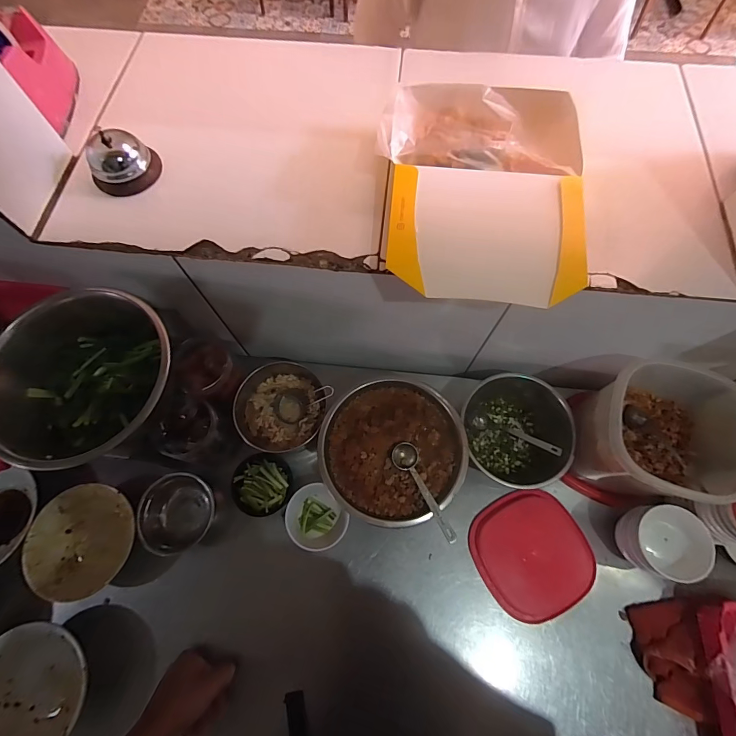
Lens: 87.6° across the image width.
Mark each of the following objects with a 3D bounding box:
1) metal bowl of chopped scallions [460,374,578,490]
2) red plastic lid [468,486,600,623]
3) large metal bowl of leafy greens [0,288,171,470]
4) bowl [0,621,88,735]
[{"bbox_3d":[0.239,0.100,0.609,0.164,0.083,0.173,0,69,0],"label":"metal bowl of chopped scallions"},{"bbox_3d":[0.250,0.281,0.585,0.159,0.022,0.166,-26,71,-9],"label":"red plastic lid"},{"bbox_3d":[-0.335,0.018,0.467,0.205,0.090,0.200,19,70,8],"label":"large metal bowl of leafy greens"},{"bbox_3d":[-0.449,0.434,0.519,0.148,0.068,0.160,0,69,0],"label":"bowl"}]

